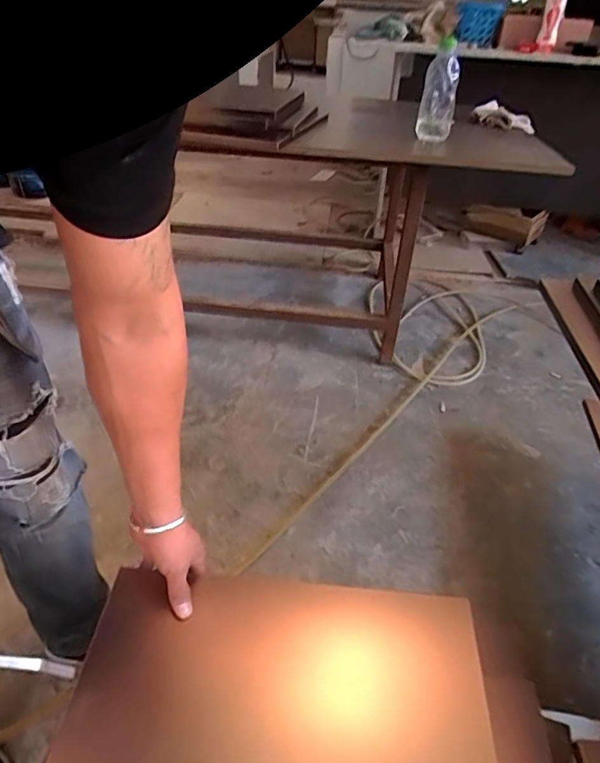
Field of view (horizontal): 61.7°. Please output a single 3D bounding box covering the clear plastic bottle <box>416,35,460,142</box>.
[{"bbox_3d":[0.345,-0.707,1.235,0.089,0.206,0.089,9,37,7],"label":"clear plastic bottle"}]

